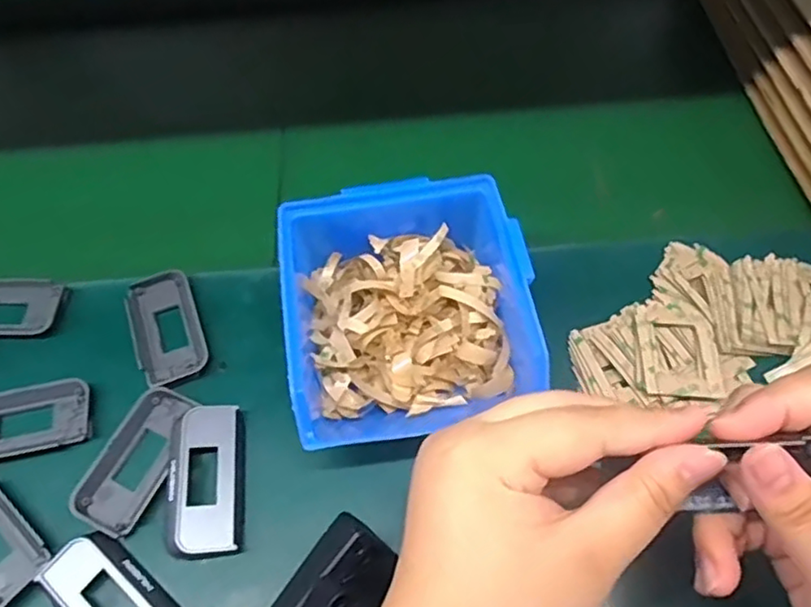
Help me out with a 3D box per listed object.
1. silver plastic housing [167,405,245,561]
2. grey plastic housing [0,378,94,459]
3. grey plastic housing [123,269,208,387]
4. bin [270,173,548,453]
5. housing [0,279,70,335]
[{"bbox_3d":[-0.102,0.091,0.320,0.036,0.012,0.076,1,58,-14],"label":"silver plastic housing"},{"bbox_3d":[-0.213,0.065,0.347,0.075,0.007,0.040,-13,58,-6],"label":"grey plastic housing"},{"bbox_3d":[-0.142,0.014,0.369,0.039,0.007,0.076,-21,59,-11],"label":"grey plastic housing"},{"bbox_3d":[-0.001,0.002,0.341,0.130,0.068,0.142,-13,58,-6],"label":"bin"},{"bbox_3d":[-0.249,0.002,0.385,0.076,0.013,0.039,-3,57,1],"label":"housing"}]

